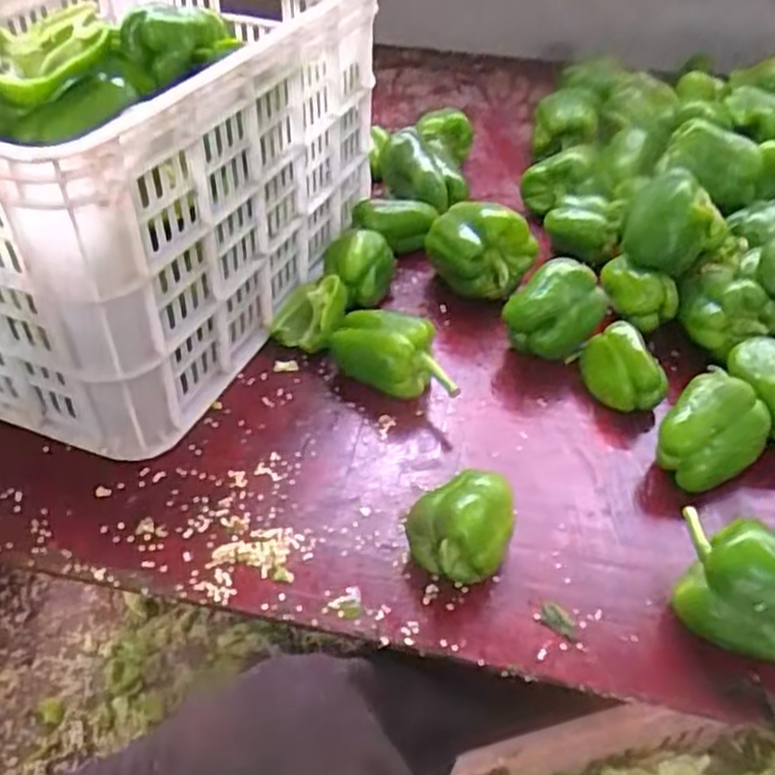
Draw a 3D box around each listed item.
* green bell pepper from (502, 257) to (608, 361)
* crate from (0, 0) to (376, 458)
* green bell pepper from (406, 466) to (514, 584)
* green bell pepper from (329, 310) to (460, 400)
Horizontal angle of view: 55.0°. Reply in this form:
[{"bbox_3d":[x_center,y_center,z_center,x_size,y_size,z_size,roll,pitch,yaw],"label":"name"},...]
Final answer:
[{"bbox_3d":[0.166,-0.074,0.747,0.093,0.090,0.062,-14,46,-16],"label":"green bell pepper"},{"bbox_3d":[-0.262,-0.223,0.742,0.353,0.296,0.489,19,47,18],"label":"crate"},{"bbox_3d":[0.055,0.105,0.567,0.074,0.061,0.071,1,44,-1],"label":"green bell pepper"},{"bbox_3d":[0.008,-0.030,0.708,0.128,0.072,0.067,12,45,11],"label":"green bell pepper"}]

